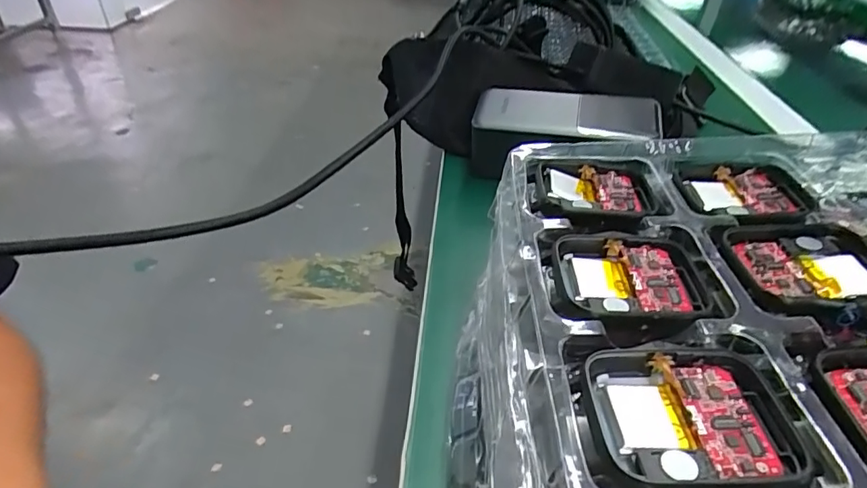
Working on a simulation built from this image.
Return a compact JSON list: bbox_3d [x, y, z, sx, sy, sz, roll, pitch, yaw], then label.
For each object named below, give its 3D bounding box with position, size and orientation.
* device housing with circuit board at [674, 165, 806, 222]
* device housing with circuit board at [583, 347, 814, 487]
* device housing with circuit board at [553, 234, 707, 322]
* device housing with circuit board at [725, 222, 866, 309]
[{"bbox_3d":[0.117,-0.018,0.197,0.042,0.010,0.038,8,38,9],"label":"device housing with circuit board"},{"bbox_3d":[0.058,0.042,0.119,0.046,0.008,0.038,0,37,-1],"label":"device housing with circuit board"},{"bbox_3d":[0.060,0.013,0.158,0.043,0.010,0.038,4,38,5],"label":"device housing with circuit board"},{"bbox_3d":[0.118,0.006,0.159,0.044,0.007,0.041,3,38,2],"label":"device housing with circuit board"}]

